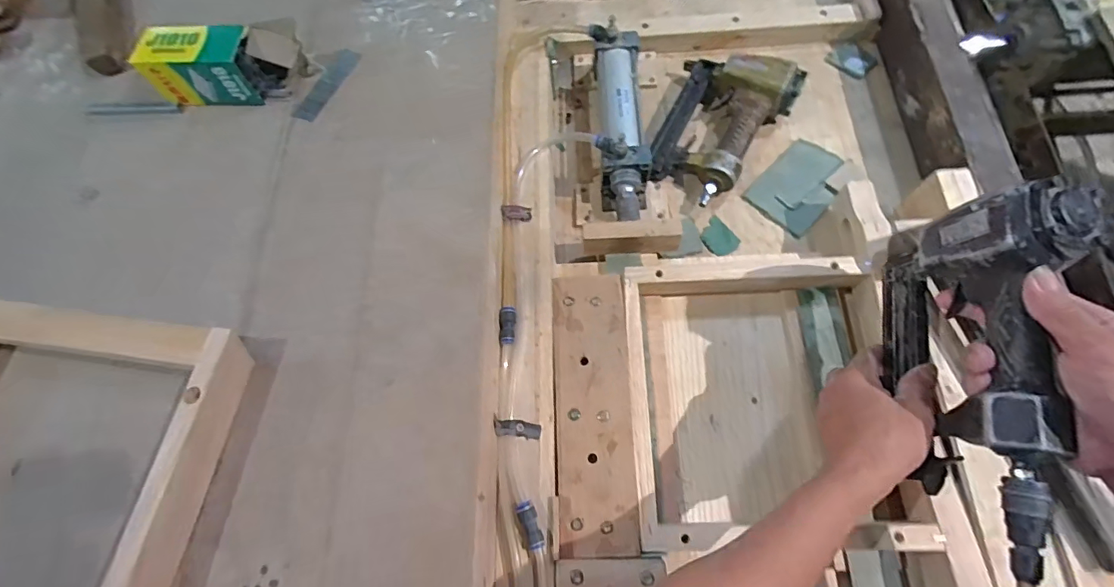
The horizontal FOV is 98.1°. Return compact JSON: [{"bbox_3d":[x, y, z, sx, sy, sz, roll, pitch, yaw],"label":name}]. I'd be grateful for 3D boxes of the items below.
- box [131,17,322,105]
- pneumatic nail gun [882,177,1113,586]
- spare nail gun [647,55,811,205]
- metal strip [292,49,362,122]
[{"bbox_3d":[-0.371,-0.259,0.544,0.166,0.059,0.068,-5,69,0],"label":"box"},{"bbox_3d":[0.336,0.063,0.374,0.057,0.160,0.261,7,70,5],"label":"pneumatic nail gun"},{"bbox_3d":[0.219,-0.227,0.651,0.155,0.066,0.212,25,74,12],"label":"spare nail gun"},{"bbox_3d":[-0.269,-0.244,0.565,0.027,0.004,0.104,26,77,6],"label":"metal strip"}]

